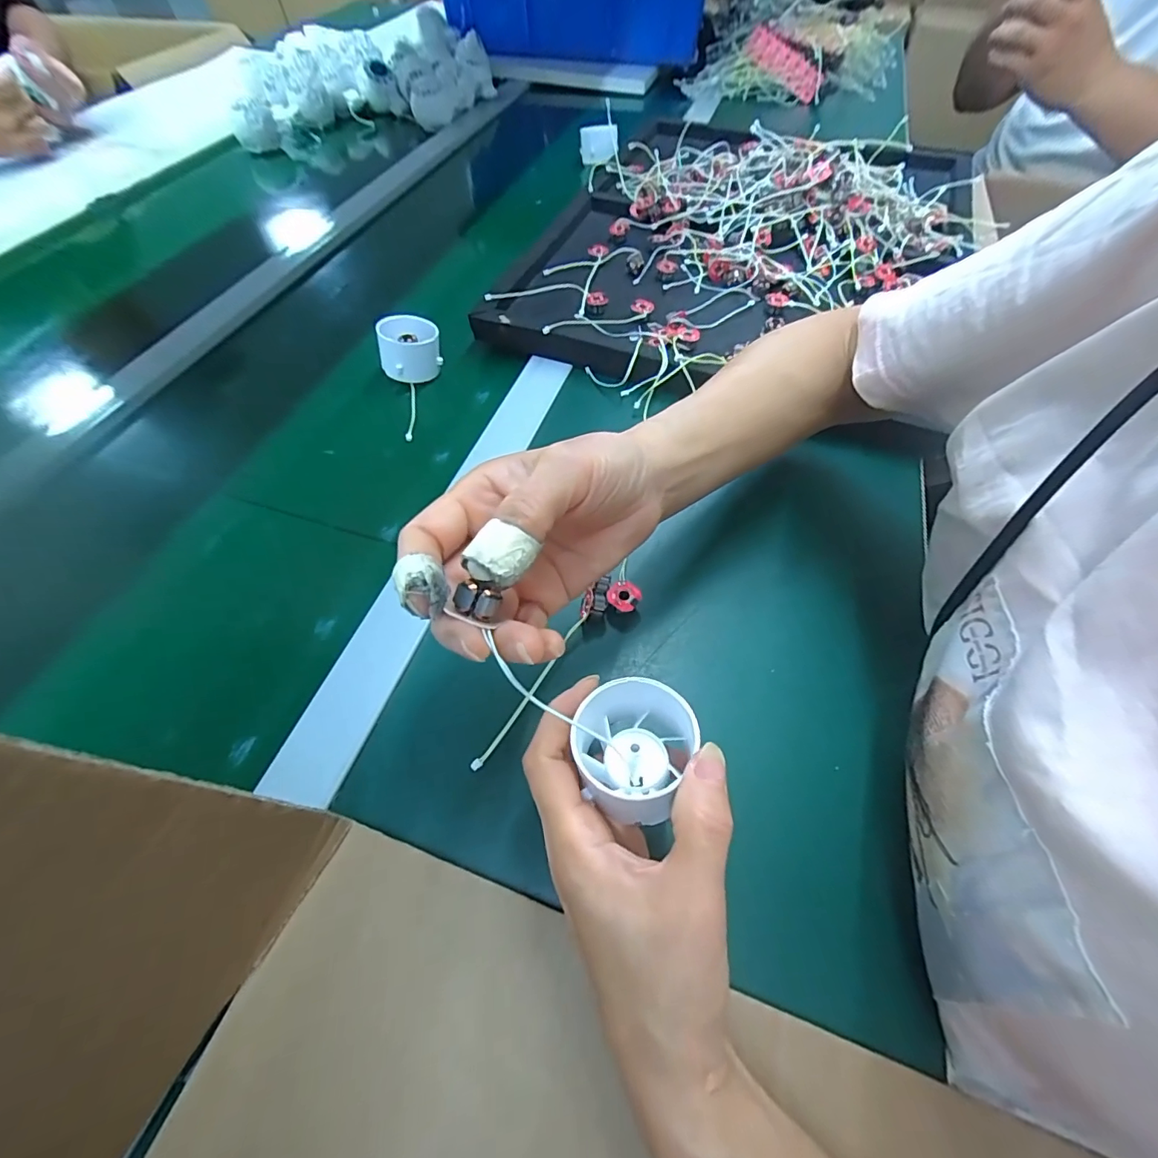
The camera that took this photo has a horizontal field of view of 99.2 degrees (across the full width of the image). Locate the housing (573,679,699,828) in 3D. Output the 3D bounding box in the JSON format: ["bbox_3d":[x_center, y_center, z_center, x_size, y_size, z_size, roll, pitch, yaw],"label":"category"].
[{"bbox_3d":[0.021,0.071,0.207,0.047,0.034,0.051,-1,60,2],"label":"housing"}]

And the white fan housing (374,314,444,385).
[{"bbox_3d":[-0.148,-0.201,0.434,0.056,0.040,0.053,-25,63,-13],"label":"white fan housing"}]

